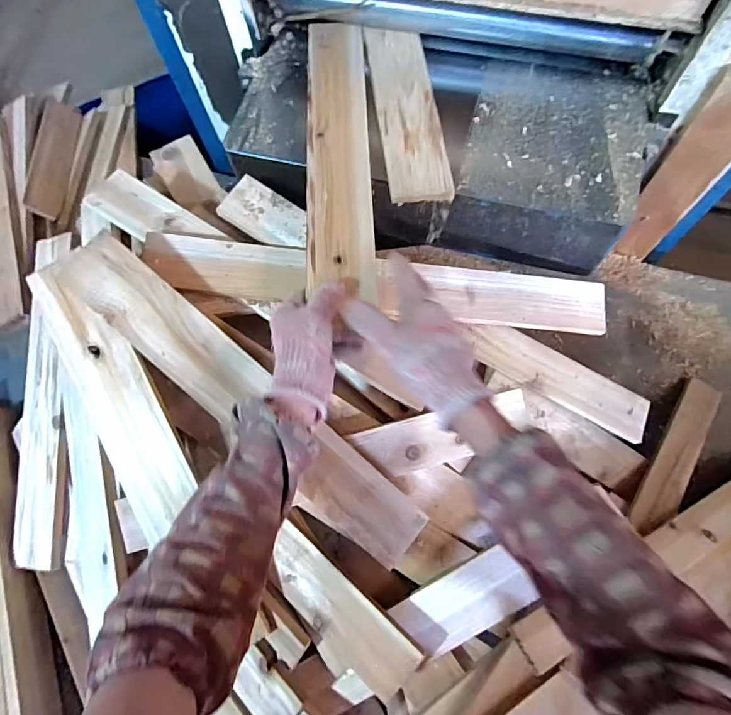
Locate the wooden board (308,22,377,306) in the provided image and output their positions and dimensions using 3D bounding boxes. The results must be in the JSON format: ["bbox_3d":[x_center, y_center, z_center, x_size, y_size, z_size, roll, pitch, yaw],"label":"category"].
[{"bbox_3d":[-0.035,-0.267,0.565,0.076,0.010,0.442,-4,68,1],"label":"wooden board"}]

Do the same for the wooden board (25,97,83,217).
[{"bbox_3d":[-0.601,-0.390,0.870,0.061,0.018,0.289,5,66,-26],"label":"wooden board"}]

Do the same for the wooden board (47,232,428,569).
[{"bbox_3d":[-0.137,0.051,0.520,0.503,0.027,0.079,43,76,-2],"label":"wooden board"}]

